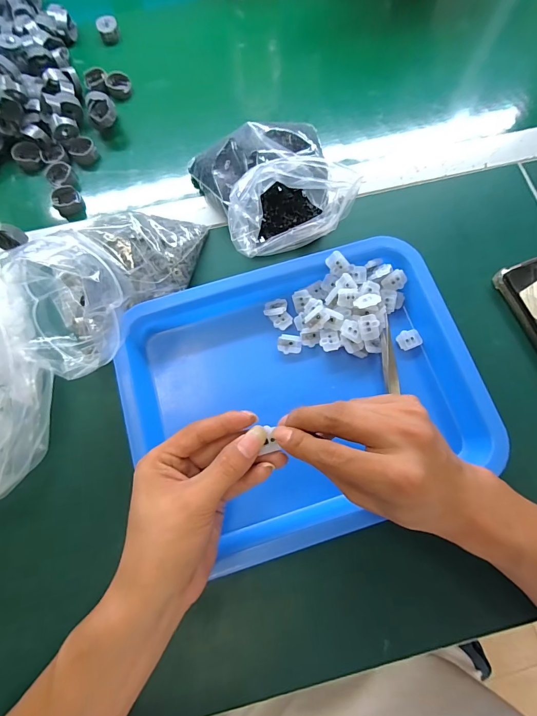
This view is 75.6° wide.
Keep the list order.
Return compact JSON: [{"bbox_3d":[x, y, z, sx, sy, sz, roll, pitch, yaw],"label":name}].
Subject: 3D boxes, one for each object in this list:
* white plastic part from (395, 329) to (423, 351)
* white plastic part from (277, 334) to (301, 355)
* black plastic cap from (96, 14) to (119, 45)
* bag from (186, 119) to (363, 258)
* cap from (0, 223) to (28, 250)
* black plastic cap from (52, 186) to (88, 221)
[{"bbox_3d":[0.128,-0.017,0.317,0.021,0.007,0.017,-21,77,-6],"label":"white plastic part"},{"bbox_3d":[0.019,-0.012,0.316,0.021,0.007,0.017,2,75,0],"label":"white plastic part"},{"bbox_3d":[-0.201,-0.412,0.437,0.025,0.021,0.025,0,75,0],"label":"black plastic cap"},{"bbox_3d":[0.005,-0.173,0.337,0.129,0.056,0.146,-27,77,-7],"label":"bag"},{"bbox_3d":[-0.247,-0.115,0.328,0.024,0.015,0.021,9,76,2],"label":"cap"},{"bbox_3d":[-0.211,-0.164,0.369,0.028,0.025,0.026,0,75,0],"label":"black plastic cap"}]

